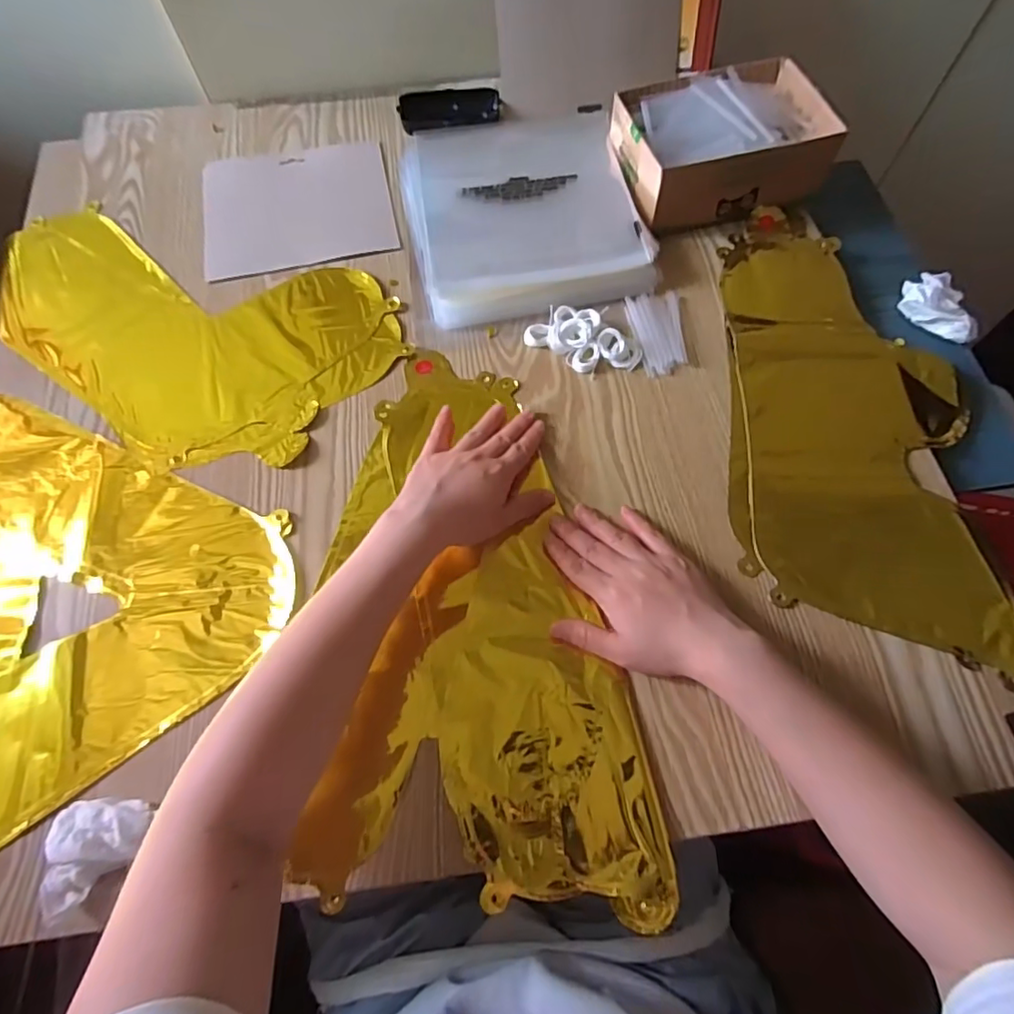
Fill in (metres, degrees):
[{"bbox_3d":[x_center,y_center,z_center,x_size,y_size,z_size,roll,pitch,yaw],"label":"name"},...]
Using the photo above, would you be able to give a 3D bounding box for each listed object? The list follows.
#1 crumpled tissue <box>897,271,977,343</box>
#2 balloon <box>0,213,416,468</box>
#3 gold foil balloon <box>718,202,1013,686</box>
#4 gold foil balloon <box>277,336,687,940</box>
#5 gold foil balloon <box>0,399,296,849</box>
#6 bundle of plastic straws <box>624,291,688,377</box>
[{"bbox_3d":[0.394,-0.191,0.529,0.058,0.021,0.082,2,67,3],"label":"crumpled tissue"},{"bbox_3d":[-0.315,-0.178,0.538,0.409,0.006,0.232,27,71,13],"label":"balloon"},{"bbox_3d":[0.287,-0.090,0.475,0.196,0.010,0.413,5,67,4],"label":"gold foil balloon"},{"bbox_3d":[-0.028,0.066,0.431,0.222,0.015,0.407,-5,67,0],"label":"gold foil balloon"},{"bbox_3d":[-0.364,0.040,0.438,0.315,0.017,0.349,-35,70,-12],"label":"gold foil balloon"},{"bbox_3d":[0.138,-0.158,0.513,0.049,0.005,0.085,-7,67,-1],"label":"bundle of plastic straws"}]

